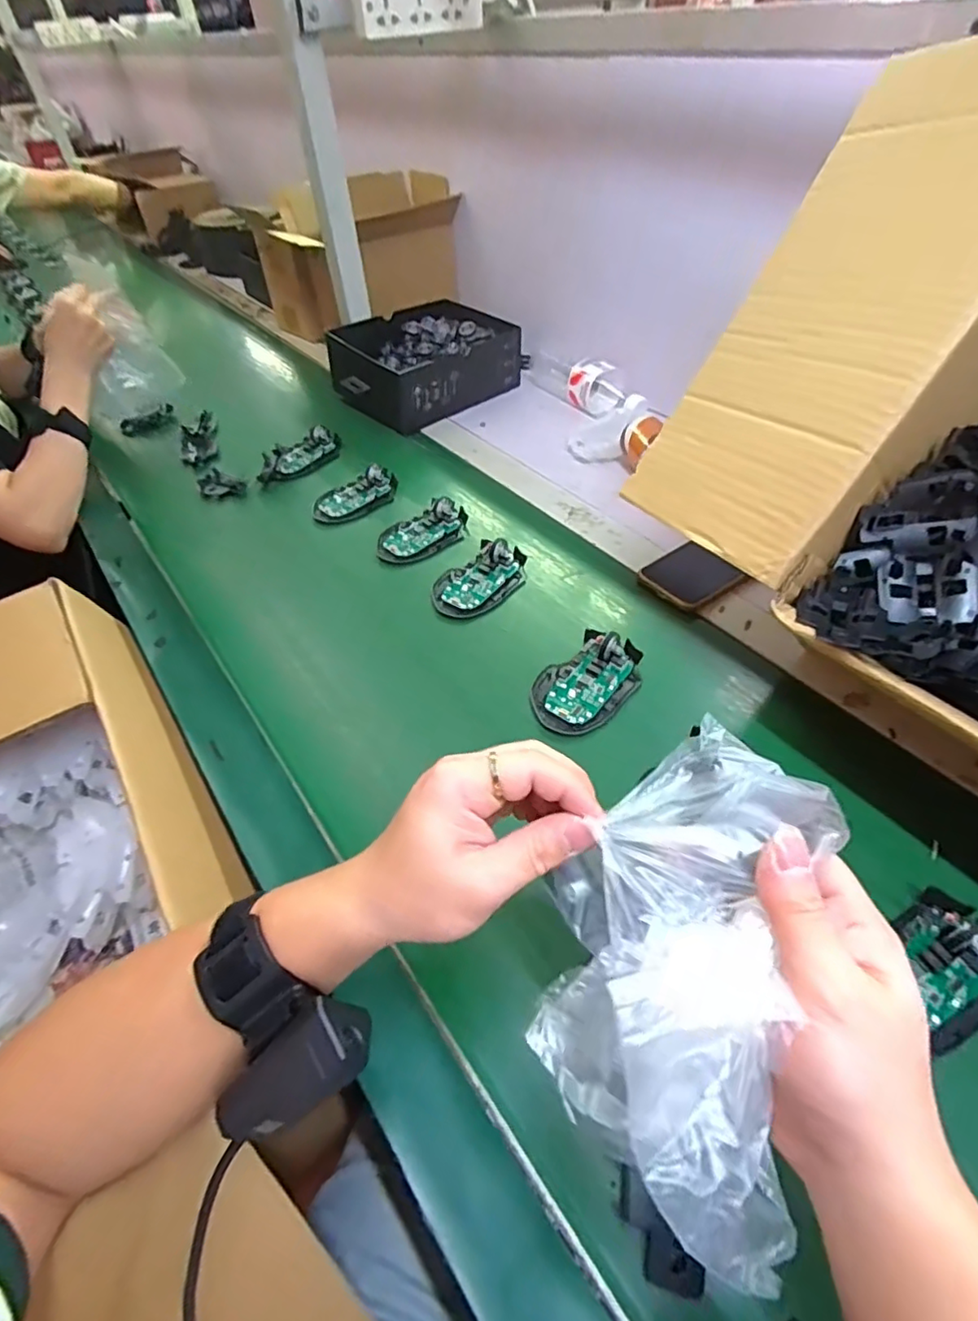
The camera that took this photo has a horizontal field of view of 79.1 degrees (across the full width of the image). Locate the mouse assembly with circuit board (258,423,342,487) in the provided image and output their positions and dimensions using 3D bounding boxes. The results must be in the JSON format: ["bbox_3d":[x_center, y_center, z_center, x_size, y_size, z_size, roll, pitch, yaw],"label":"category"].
[{"bbox_3d":[-0.258,-0.279,0.811,0.049,0.034,0.128,31,56,28],"label":"mouse assembly with circuit board"}]

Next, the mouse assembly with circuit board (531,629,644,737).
[{"bbox_3d":[0.087,0.013,0.518,0.071,0.028,0.114,35,58,30],"label":"mouse assembly with circuit board"}]

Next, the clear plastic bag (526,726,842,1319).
[{"bbox_3d":[0.083,0.123,0.254,0.107,0.085,0.183,12,49,14],"label":"clear plastic bag"}]

